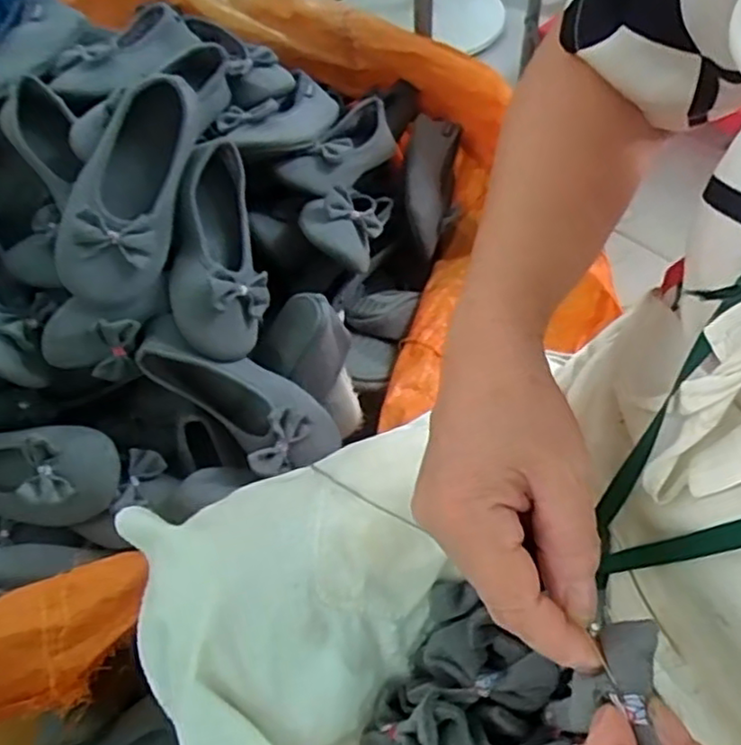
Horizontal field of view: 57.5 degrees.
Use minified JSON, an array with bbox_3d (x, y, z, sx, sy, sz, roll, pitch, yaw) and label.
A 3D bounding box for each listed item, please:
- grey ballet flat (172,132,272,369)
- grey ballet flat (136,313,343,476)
[{"bbox_3d":[-0.161,-0.127,0.699,0.096,0.075,0.224,-7,67,-2],"label":"grey ballet flat"},{"bbox_3d":[-0.140,0.029,0.689,0.226,0.076,0.099,32,60,0],"label":"grey ballet flat"}]

